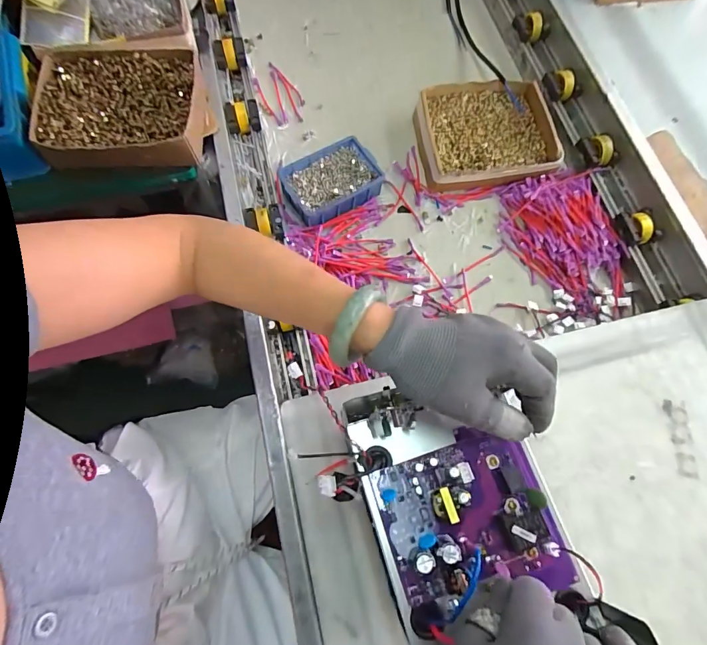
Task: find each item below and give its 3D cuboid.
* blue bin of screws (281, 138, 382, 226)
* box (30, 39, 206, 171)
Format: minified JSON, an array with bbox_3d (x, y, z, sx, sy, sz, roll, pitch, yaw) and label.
[{"bbox_3d":[-0.036,-0.229,0.687,0.157,0.052,0.110,-31,74,-12],"label":"blue bin of screws"},{"bbox_3d":[-0.341,-0.321,0.615,0.227,0.063,0.194,-3,70,-3],"label":"box"}]

